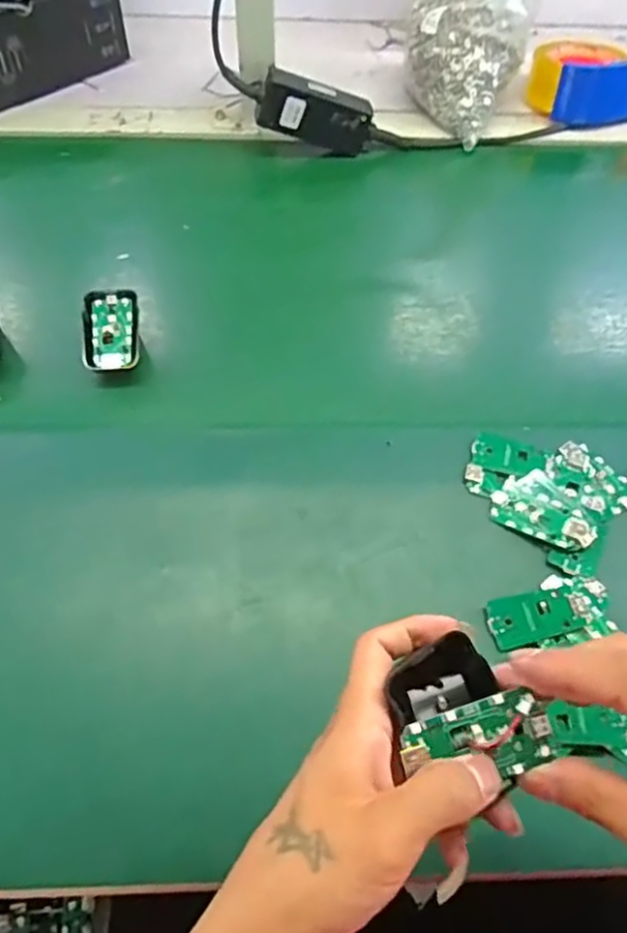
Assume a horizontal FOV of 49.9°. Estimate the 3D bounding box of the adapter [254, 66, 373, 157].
[{"bbox_3d":[0.003,-0.365,0.699,0.118,0.053,0.033,9,54,-20],"label":"adapter"}]

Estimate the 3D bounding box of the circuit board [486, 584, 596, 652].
[{"bbox_3d":[0.150,0.097,0.440,0.069,0.005,0.031,-10,58,-10],"label":"circuit board"}]

